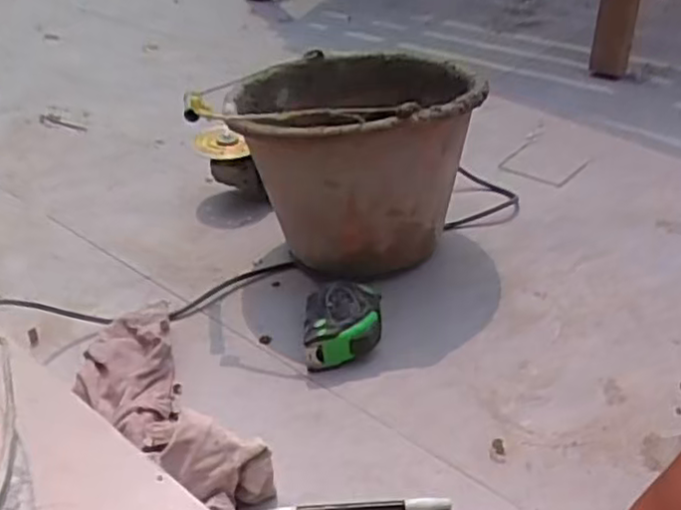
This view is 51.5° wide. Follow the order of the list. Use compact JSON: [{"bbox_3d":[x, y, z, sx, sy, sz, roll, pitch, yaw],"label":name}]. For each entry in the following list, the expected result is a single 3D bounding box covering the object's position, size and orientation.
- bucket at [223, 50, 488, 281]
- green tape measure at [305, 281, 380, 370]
[{"bbox_3d":[0.023,-0.111,0.820,0.258,0.216,0.270,-2,35,2],"label":"bucket"},{"bbox_3d":[0.004,0.067,0.723,0.075,0.045,0.104,-1,35,3],"label":"green tape measure"}]

